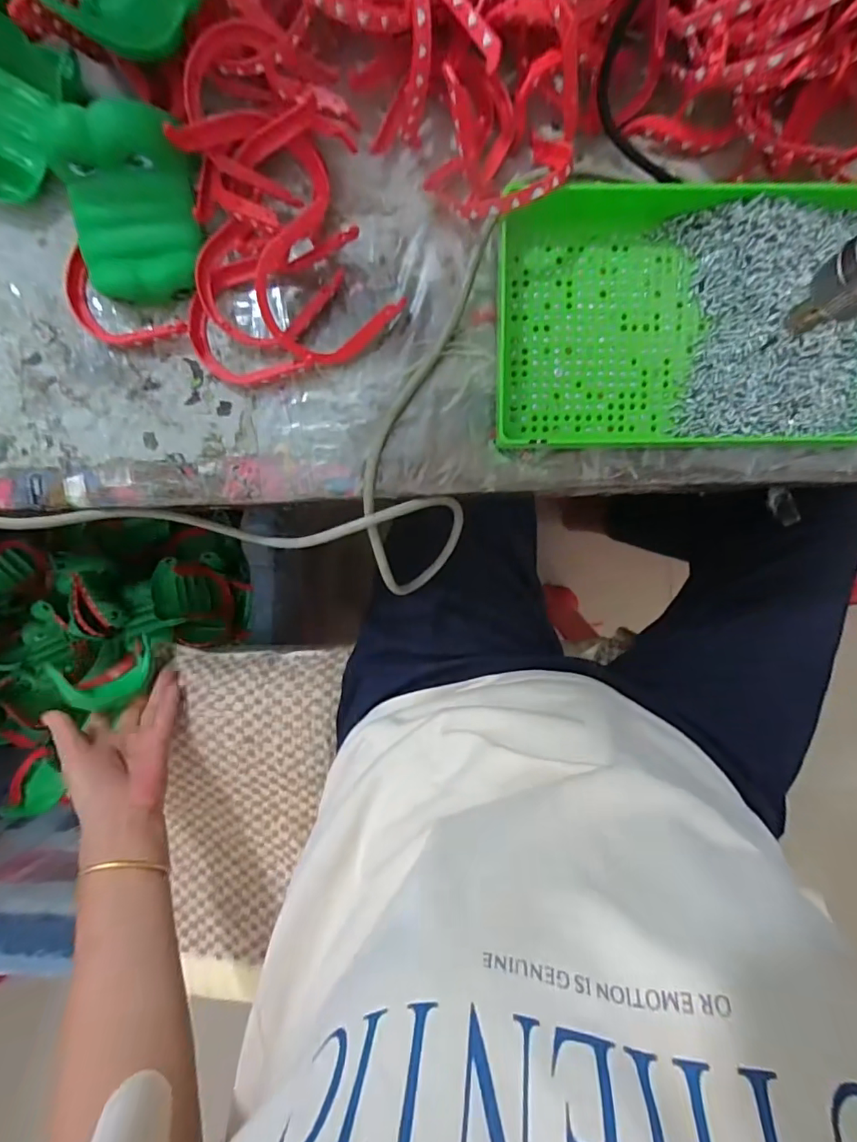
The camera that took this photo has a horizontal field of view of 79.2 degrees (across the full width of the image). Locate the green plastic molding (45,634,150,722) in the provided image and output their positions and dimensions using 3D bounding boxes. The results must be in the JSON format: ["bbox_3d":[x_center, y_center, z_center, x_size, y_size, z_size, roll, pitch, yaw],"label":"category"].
[{"bbox_3d":[-0.314,0.111,0.512,0.061,0.062,0.065,-17,95,-2],"label":"green plastic molding"}]

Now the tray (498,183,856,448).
[{"bbox_3d":[0.166,-0.156,0.326,0.245,0.040,0.154,0,93,1],"label":"tray"}]

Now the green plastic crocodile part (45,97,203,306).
[{"bbox_3d":[-0.177,-0.214,0.307,0.077,0.053,0.092,-7,96,-1],"label":"green plastic crocodile part"}]

